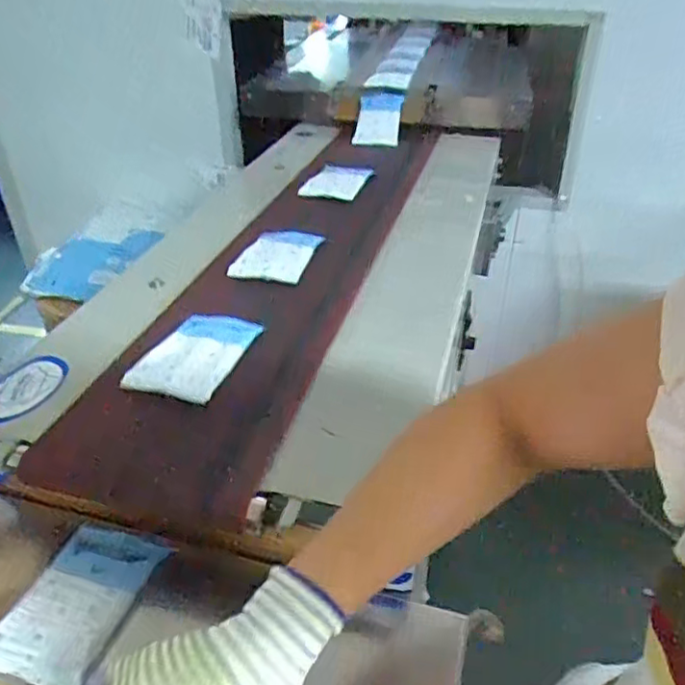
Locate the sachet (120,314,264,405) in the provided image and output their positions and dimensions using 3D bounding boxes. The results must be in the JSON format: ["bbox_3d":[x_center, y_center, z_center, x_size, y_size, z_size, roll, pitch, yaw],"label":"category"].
[{"bbox_3d":[-0.139,0.010,0.613,0.086,0.007,0.132,13,40,19],"label":"sachet"}]

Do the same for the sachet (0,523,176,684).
[{"bbox_3d":[-0.202,0.199,0.488,0.080,0.017,0.132,11,39,17],"label":"sachet"}]

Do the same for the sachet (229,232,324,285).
[{"bbox_3d":[-0.081,-0.113,0.783,0.082,0.024,0.111,8,38,13],"label":"sachet"}]

